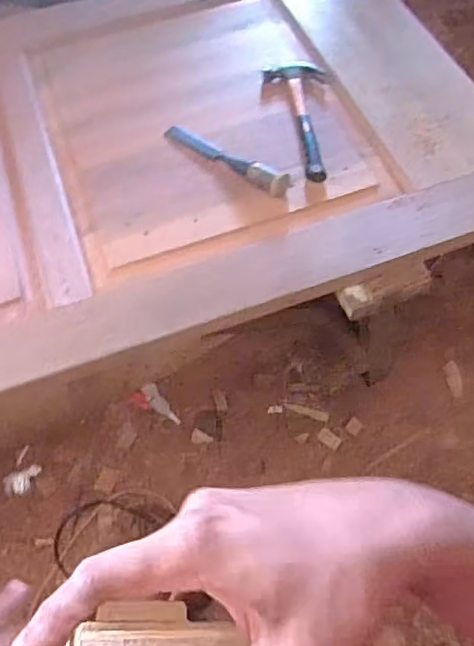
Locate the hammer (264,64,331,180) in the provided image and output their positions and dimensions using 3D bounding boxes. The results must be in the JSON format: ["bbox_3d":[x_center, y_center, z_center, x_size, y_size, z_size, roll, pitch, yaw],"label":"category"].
[{"bbox_3d":[0.117,-0.349,1.014,0.110,0.024,0.283,-6,60,-1],"label":"hammer"}]

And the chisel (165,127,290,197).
[{"bbox_3d":[-0.017,-0.276,0.979,0.256,0.033,0.049,38,68,25],"label":"chisel"}]

